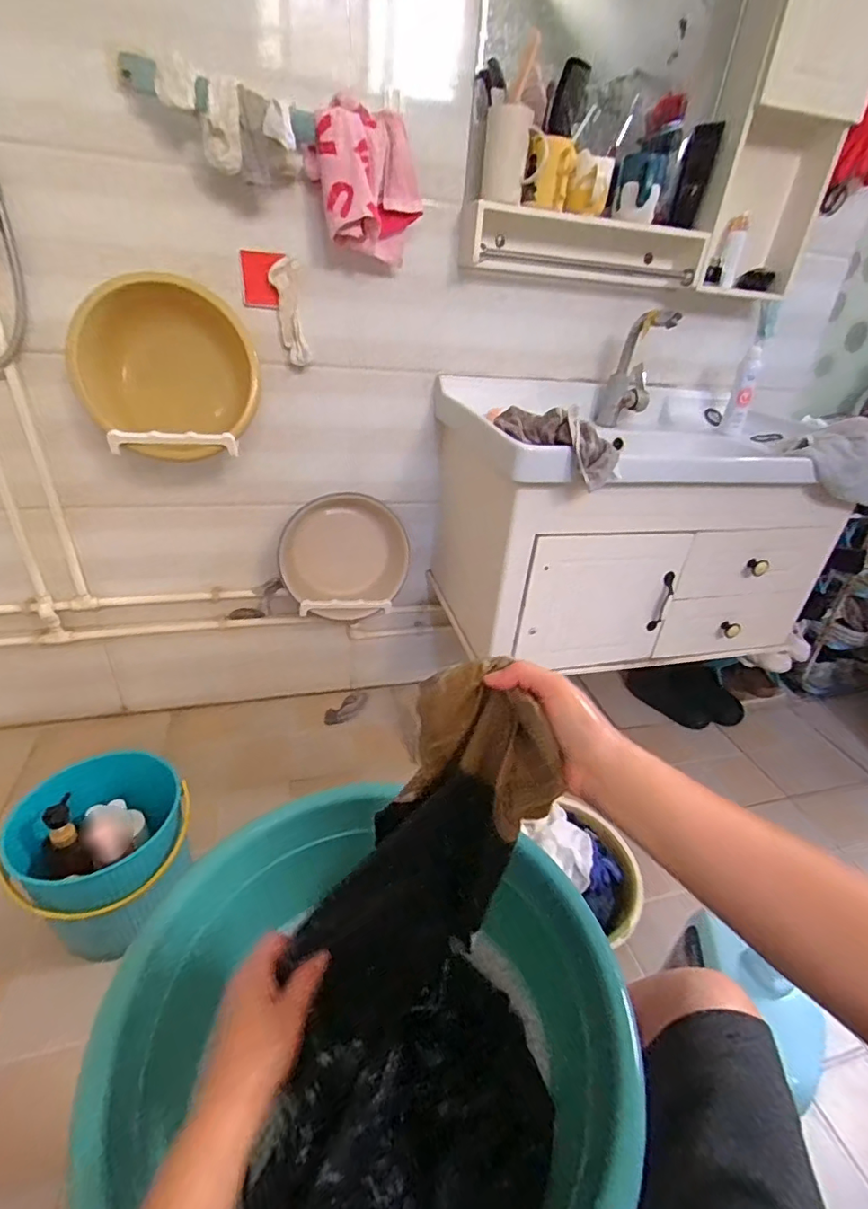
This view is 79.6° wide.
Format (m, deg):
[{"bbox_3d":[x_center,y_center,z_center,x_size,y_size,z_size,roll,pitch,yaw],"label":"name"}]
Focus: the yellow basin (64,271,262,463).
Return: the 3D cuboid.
[{"bbox_3d":[-0.465,-0.406,0.914,0.289,0.250,0.163,-9,34,-23],"label":"yellow basin"}]

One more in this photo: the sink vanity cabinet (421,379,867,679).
[{"bbox_3d":[0.418,-0.191,1.189,0.787,0.479,0.488,-6,33,-18],"label":"sink vanity cabinet"}]

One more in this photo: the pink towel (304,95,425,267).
[{"bbox_3d":[-0.117,-0.718,0.896,0.121,0.193,0.156,29,38,33],"label":"pink towel"}]

